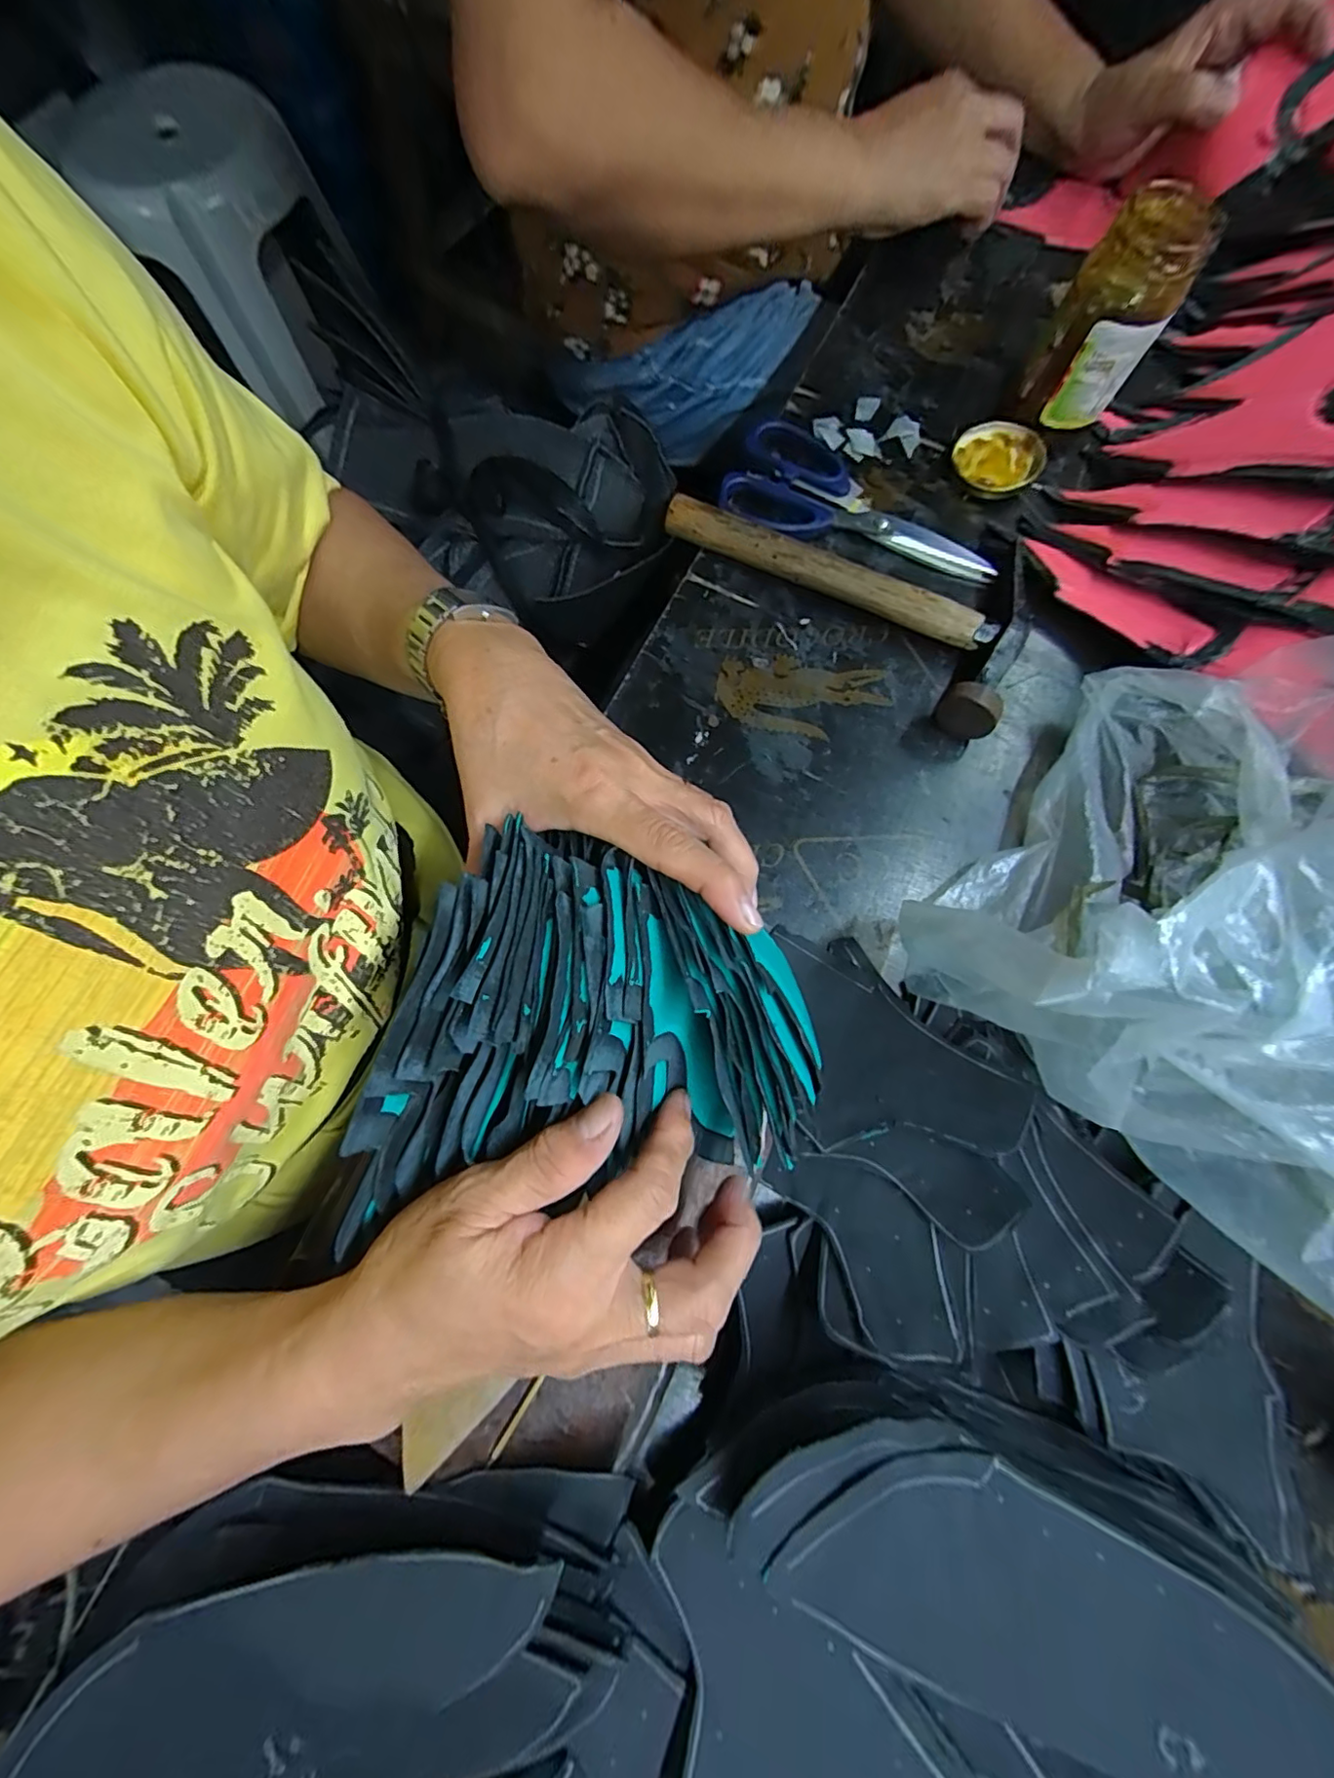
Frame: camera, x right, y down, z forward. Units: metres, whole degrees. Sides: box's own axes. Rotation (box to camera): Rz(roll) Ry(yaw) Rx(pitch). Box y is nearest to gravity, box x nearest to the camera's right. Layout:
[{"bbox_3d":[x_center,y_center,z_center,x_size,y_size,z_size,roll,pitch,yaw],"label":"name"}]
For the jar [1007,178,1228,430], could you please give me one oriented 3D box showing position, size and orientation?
[{"bbox_3d":[0.266,-0.341,0.348,0.057,0.111,0.057,0,76,-1],"label":"jar"}]

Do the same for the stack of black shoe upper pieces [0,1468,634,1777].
[{"bbox_3d":[-0.132,0.300,0.218,0.227,0.032,0.096,-6,76,-2],"label":"stack of black shoe upper pieces"}]

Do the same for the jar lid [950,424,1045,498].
[{"bbox_3d":[0.226,-0.294,0.388,0.057,0.015,0.047,17,77,3],"label":"jar lid"}]

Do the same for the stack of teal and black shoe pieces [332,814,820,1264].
[{"bbox_3d":[-0.016,0.070,0.236,0.162,0.099,0.151,15,78,4],"label":"stack of teal and black shoe pieces"}]

